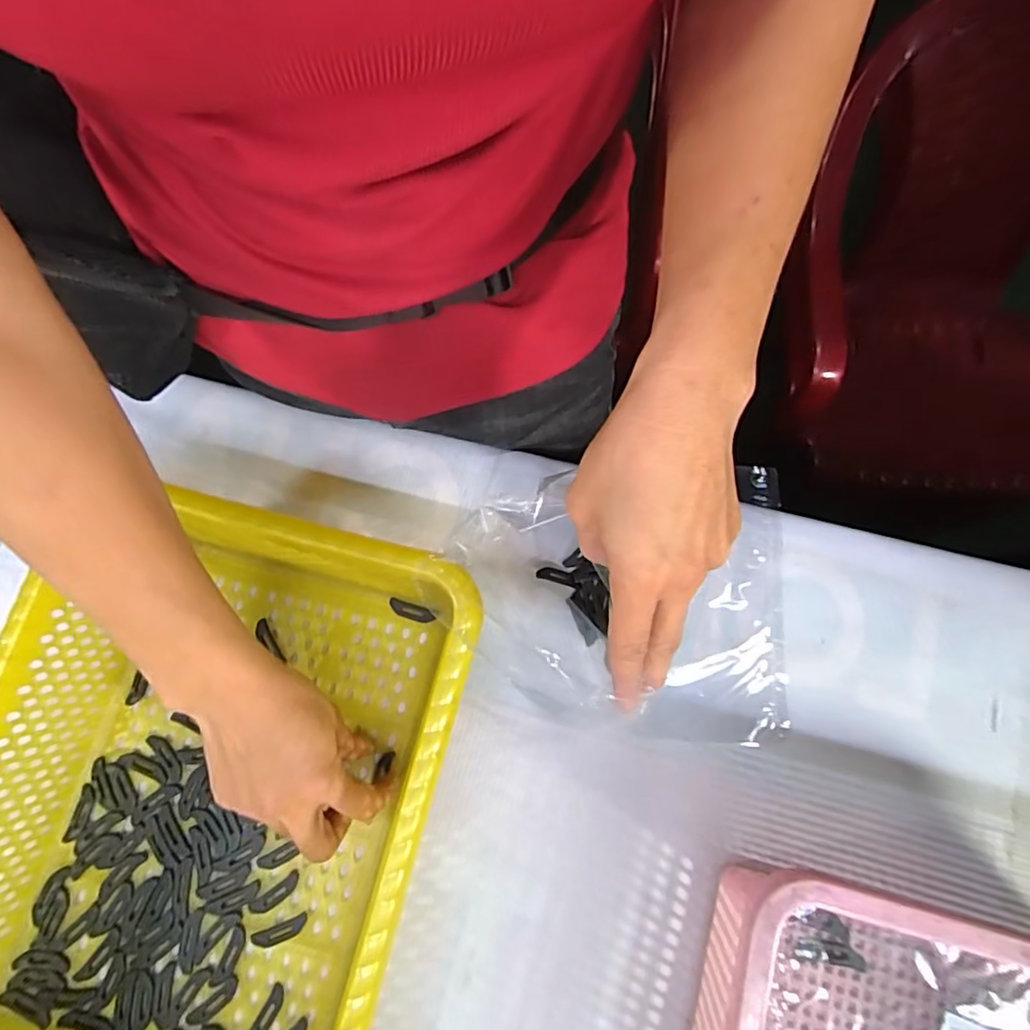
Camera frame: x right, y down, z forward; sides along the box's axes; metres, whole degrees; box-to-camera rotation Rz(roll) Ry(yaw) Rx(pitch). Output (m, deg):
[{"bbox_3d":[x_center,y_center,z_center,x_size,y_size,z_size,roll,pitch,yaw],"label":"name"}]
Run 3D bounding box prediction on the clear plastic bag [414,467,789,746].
[{"bbox_3d":[0.064,0.062,0.412,0.251,0.022,0.181,1,77,0],"label":"clear plastic bag"}]

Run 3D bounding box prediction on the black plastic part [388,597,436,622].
[{"bbox_3d":[-0.072,0.067,0.407,0.033,0.004,0.012,14,99,12],"label":"black plastic part"}]

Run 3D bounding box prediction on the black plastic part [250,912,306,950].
[{"bbox_3d":[-0.148,0.262,0.366,0.034,0.004,0.012,-19,78,-5],"label":"black plastic part"}]

